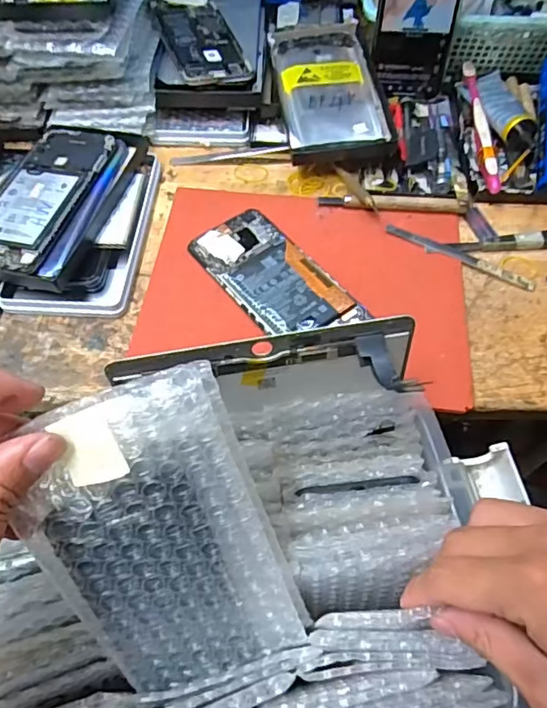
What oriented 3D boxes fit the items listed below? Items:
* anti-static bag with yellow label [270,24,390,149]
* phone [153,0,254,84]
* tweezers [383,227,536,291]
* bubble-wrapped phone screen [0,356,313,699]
[{"bbox_3d":[0.051,-0.267,0.522,0.091,0.022,0.173,-7,65,-4],"label":"anti-static bag with yellow label"},{"bbox_3d":[-0.074,-0.311,0.523,0.067,0.005,0.146,-17,65,-17],"label":"phone"},{"bbox_3d":[0.157,-0.083,0.452,0.129,0.004,0.010,25,63,14],"label":"tweezers"},{"bbox_3d":[-0.047,0.092,0.247,0.094,0.167,0.010,-21,26,-6],"label":"bubble-wrapped phone screen"}]

